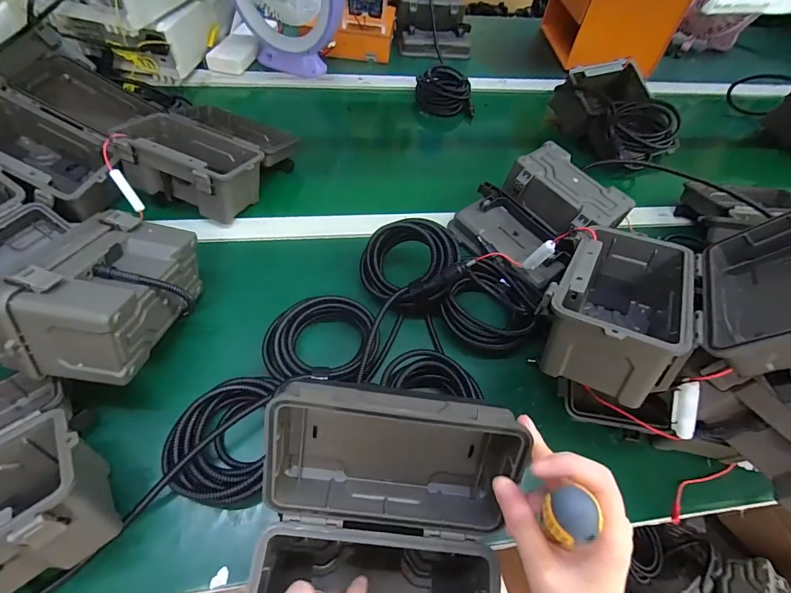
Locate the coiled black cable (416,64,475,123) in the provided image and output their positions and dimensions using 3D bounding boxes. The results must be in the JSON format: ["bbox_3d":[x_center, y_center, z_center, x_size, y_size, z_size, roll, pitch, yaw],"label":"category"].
[{"bbox_3d":[0.099,-0.418,0.809,0.108,0.053,0.118,-1,54,-6],"label":"coiled black cable"}]

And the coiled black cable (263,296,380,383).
[{"bbox_3d":[-0.081,0.047,0.436,0.122,0.029,0.096,5,54,-2],"label":"coiled black cable"}]

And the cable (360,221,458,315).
[{"bbox_3d":[0.015,-0.041,0.485,0.117,0.039,0.115,1,92,16],"label":"cable"}]

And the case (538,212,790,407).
[{"bbox_3d":[0.238,-0.010,0.340,0.173,0.184,0.183,26,56,12],"label":"case"}]

